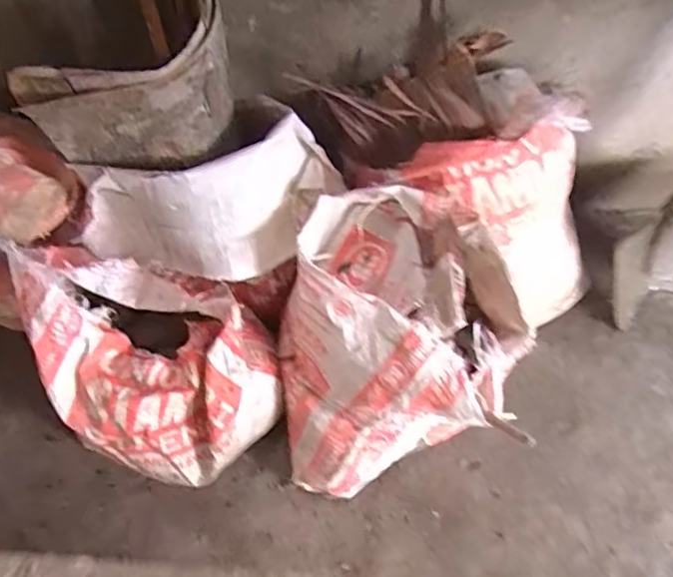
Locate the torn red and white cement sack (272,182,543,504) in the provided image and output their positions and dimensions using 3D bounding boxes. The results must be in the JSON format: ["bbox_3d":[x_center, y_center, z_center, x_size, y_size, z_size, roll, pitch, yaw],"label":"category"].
[{"bbox_3d":[0.069,0.094,0.879,0.315,0.371,0.308,-10,65,-3],"label":"torn red and white cement sack"}]

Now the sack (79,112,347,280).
[{"bbox_3d":[-0.150,-0.101,0.759,0.332,0.145,0.156,-22,66,-9],"label":"sack"}]

